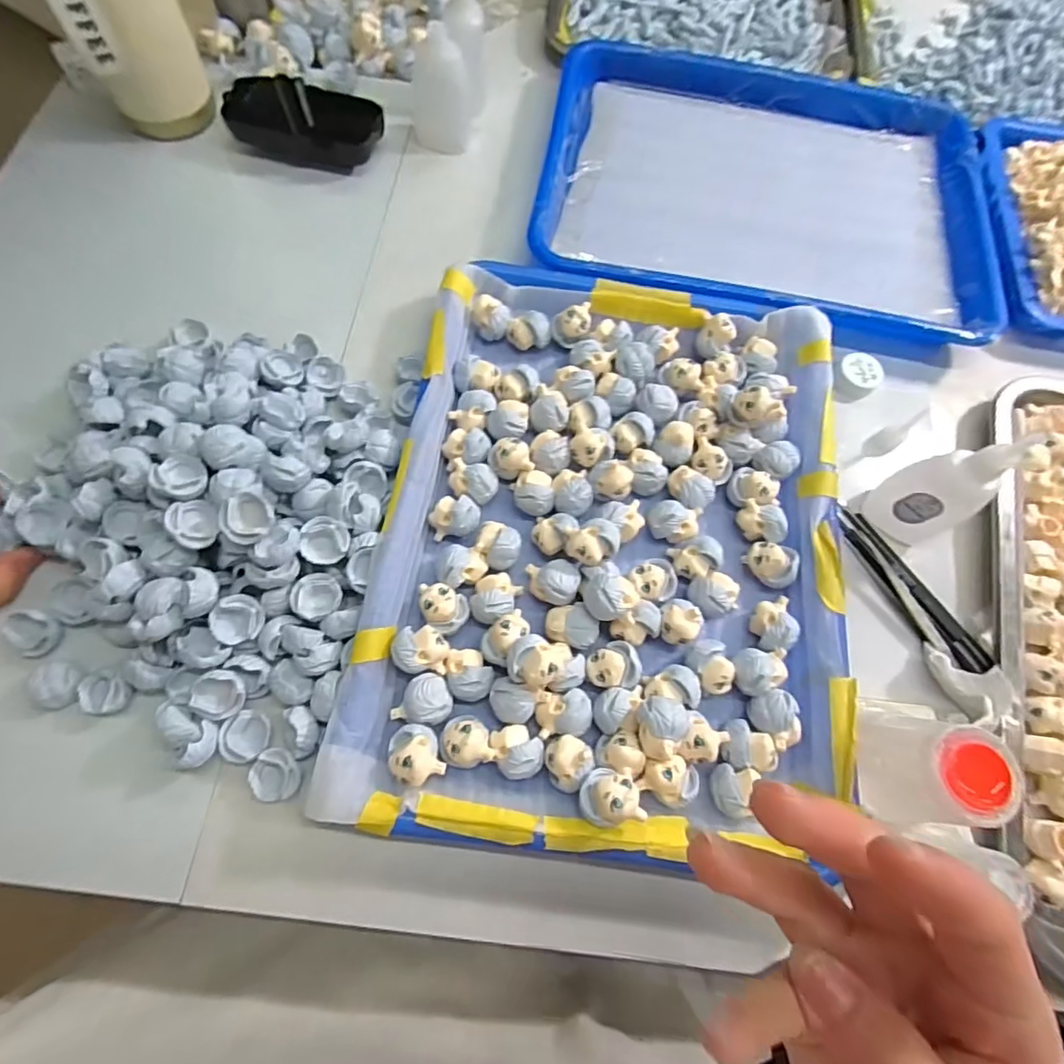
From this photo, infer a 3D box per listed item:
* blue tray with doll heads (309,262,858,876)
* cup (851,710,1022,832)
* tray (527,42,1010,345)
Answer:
[{"bbox_3d":[0.047,-0.005,0.305,0.246,0.036,0.326,9,70,1],"label":"blue tray with doll heads"},{"bbox_3d":[0.183,0.108,0.251,0.042,0.054,0.044,6,70,-1],"label":"cup"},{"bbox_3d":[0.177,-0.259,0.414,0.332,0.029,0.257,8,70,0],"label":"tray"}]

